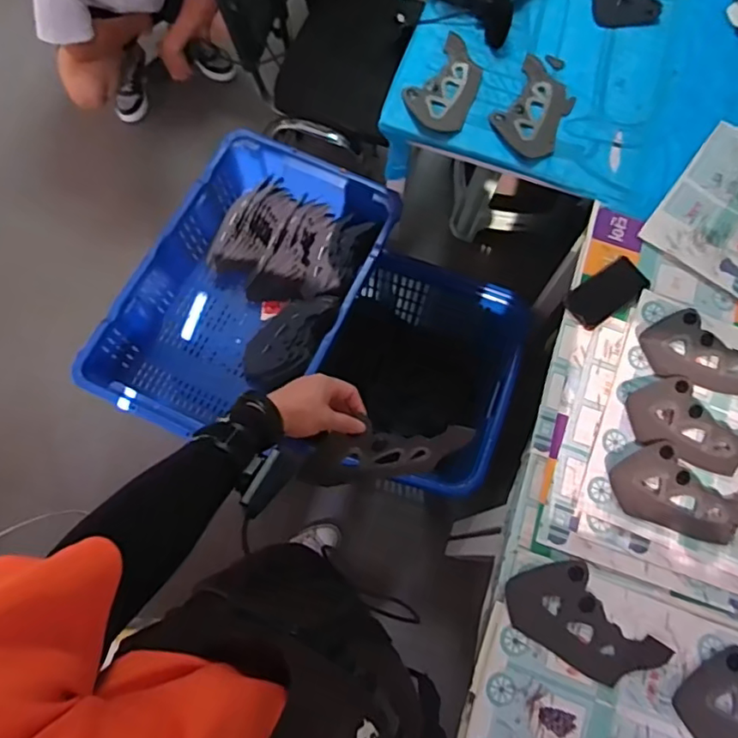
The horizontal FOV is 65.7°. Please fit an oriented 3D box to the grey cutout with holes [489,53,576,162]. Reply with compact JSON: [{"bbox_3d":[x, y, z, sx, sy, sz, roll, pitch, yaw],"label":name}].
[{"bbox_3d":[0.311,-0.486,1.062,0.125,0.015,0.221,29,73,7],"label":"grey cutout with holes"}]

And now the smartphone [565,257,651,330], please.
[{"bbox_3d":[0.398,-0.128,0.953,0.143,0.009,0.072,-34,76,-12],"label":"smartphone"}]

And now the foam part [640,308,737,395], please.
[{"bbox_3d":[0.546,-0.022,0.914,0.212,0.019,0.117,20,72,4],"label":"foam part"}]

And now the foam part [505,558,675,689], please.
[{"bbox_3d":[0.304,0.351,0.794,0.226,0.021,0.119,31,73,8],"label":"foam part"}]

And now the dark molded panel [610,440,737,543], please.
[{"bbox_3d":[0.479,0.184,0.851,0.229,0.027,0.118,16,72,3],"label":"dark molded panel"}]

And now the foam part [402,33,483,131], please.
[{"bbox_3d":[0.154,-0.533,1.075,0.122,0.013,0.202,33,73,8],"label":"foam part"}]

